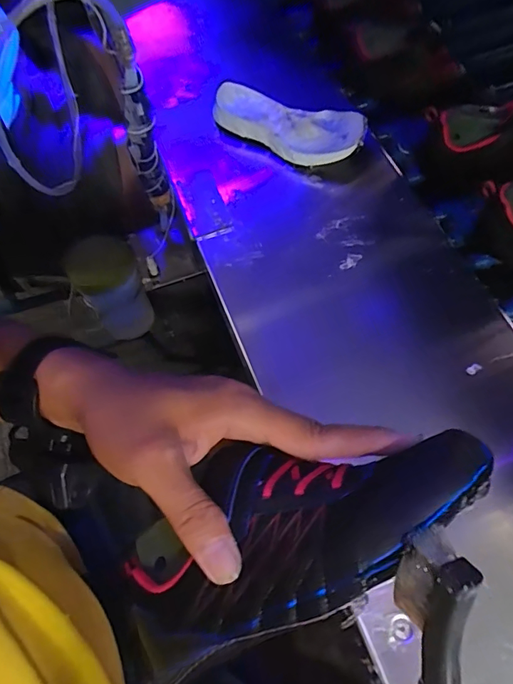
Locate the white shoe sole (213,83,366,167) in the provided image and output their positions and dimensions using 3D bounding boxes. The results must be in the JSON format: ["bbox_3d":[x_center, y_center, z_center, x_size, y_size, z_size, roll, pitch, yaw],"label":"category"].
[{"bbox_3d":[0.036,-0.246,0.511,0.178,0.037,0.074,25,68,18],"label":"white shoe sole"}]

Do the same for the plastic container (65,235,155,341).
[{"bbox_3d":[-0.174,-0.067,0.545,0.070,0.113,0.080,-31,63,-10],"label":"plastic container"}]

